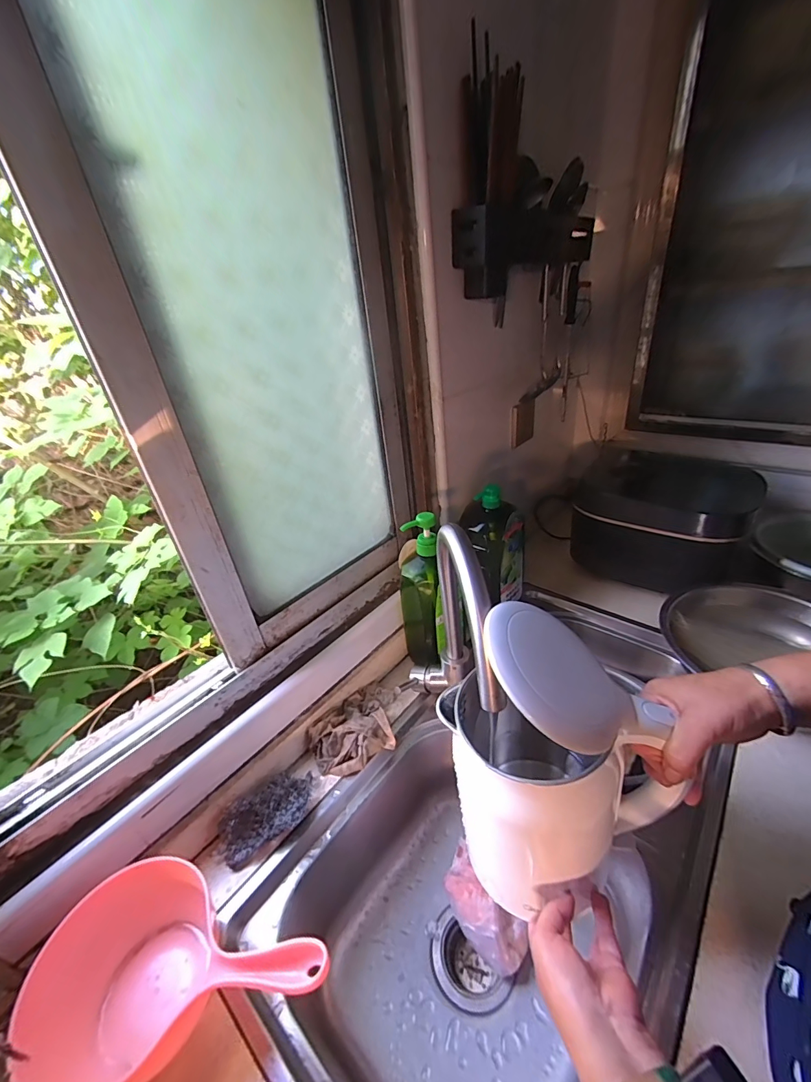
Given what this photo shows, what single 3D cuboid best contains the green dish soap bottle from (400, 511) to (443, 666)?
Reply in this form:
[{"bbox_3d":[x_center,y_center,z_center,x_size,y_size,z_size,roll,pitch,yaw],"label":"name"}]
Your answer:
[{"bbox_3d":[0.022,0.093,0.670,0.071,0.282,0.070,0,31,12],"label":"green dish soap bottle"}]

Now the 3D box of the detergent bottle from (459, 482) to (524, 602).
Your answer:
[{"bbox_3d":[0.162,0.017,0.773,0.105,0.224,0.080,-28,36,-31],"label":"detergent bottle"}]

